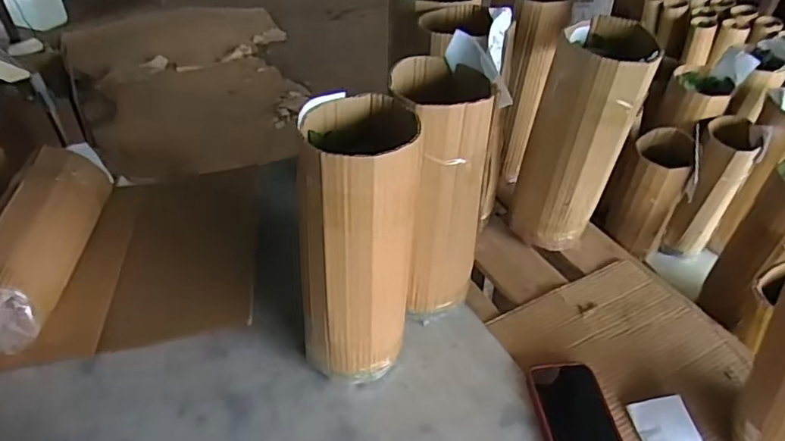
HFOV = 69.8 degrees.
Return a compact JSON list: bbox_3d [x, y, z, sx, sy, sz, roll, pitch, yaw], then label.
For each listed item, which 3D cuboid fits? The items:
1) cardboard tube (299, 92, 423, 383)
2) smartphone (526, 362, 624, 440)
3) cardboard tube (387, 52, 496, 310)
[{"bbox_3d":[-0.035,0.042,0.617,0.128,0.330,0.120,4,41,4],"label":"cardboard tube"},{"bbox_3d":[0.207,0.228,0.626,0.083,0.019,0.172,-3,41,-4],"label":"smartphone"},{"bbox_3d":[0.056,-0.026,0.675,0.096,0.293,0.132,1,41,1],"label":"cardboard tube"}]

